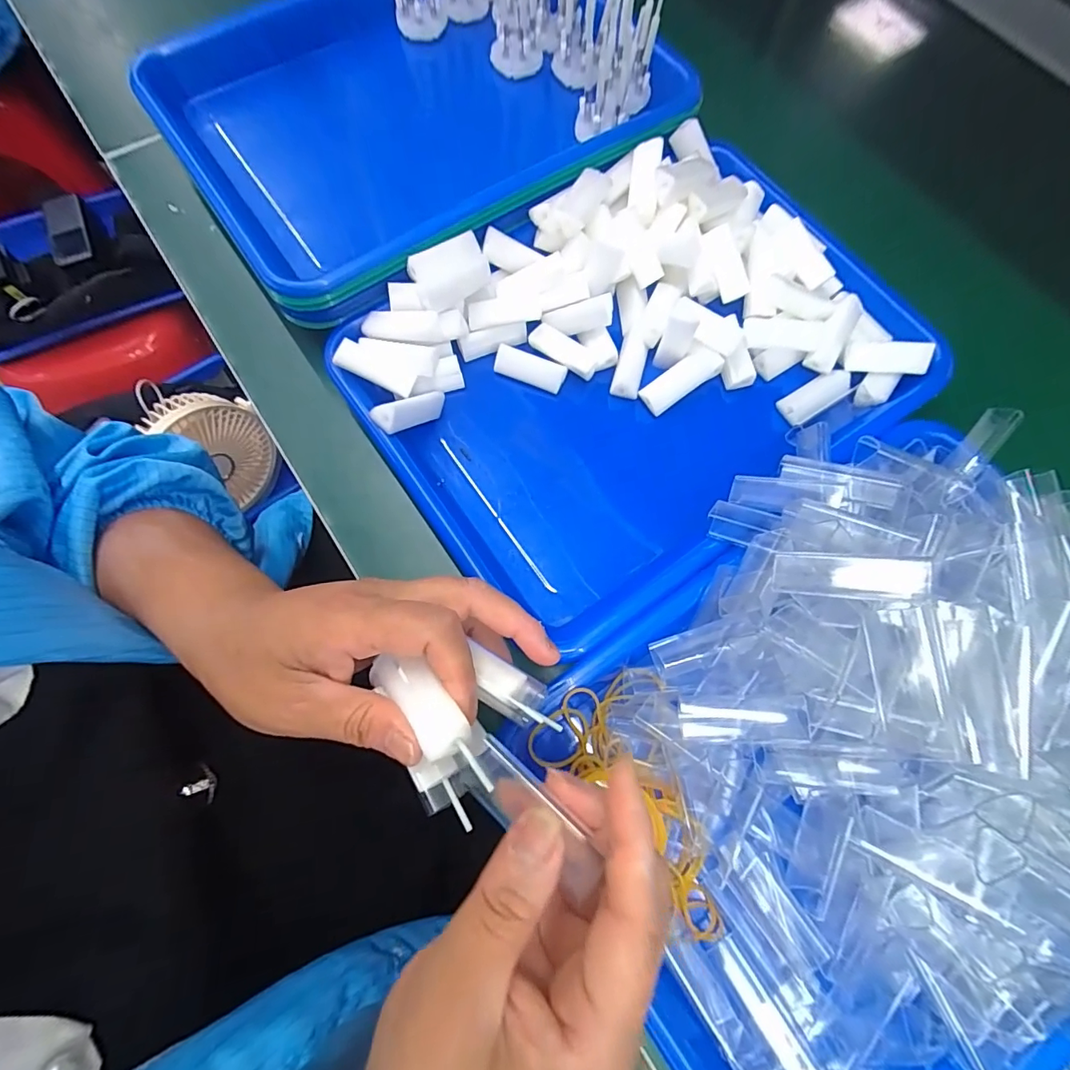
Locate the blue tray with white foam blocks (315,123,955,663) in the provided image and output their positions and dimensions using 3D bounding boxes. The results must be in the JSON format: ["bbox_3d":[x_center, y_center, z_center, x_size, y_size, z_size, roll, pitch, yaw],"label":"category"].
[{"bbox_3d":[0.066,-0.109,0.315,0.325,0.061,0.253,-38,77,-12],"label":"blue tray with white foam blocks"}]

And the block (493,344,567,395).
[{"bbox_3d":[-0.004,-0.109,0.321,0.046,0.014,0.013,22,74,5],"label":"block"}]

